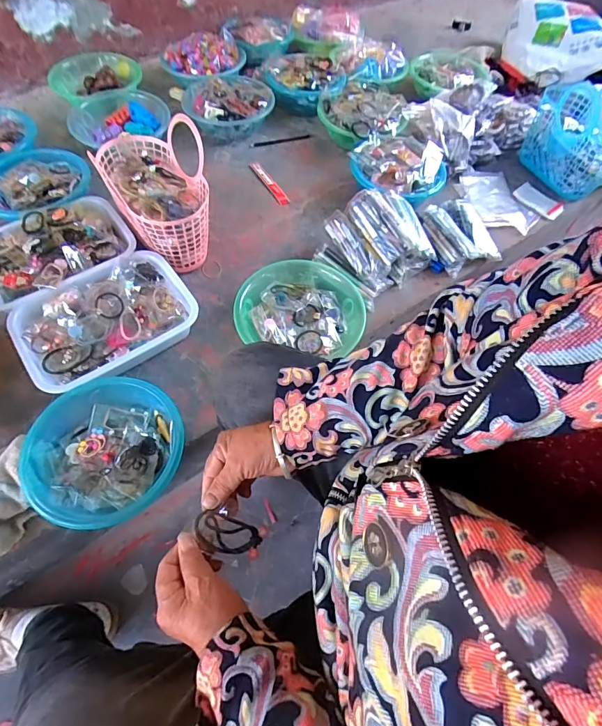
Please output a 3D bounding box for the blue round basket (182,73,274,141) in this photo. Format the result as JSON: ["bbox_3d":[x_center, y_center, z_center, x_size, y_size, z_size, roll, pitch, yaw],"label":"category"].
[{"bbox_3d":[-0.198,-0.709,1.109,0.242,0.087,0.235,-11,60,-11],"label":"blue round basket"}]

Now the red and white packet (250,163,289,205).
[{"bbox_3d":[-0.082,-0.457,1.012,0.022,0.015,0.175,-25,65,-17],"label":"red and white packet"}]

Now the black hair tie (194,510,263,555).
[{"bbox_3d":[-0.075,0.177,0.415,0.071,0.006,0.034,23,52,-14],"label":"black hair tie"}]

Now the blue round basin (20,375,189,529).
[{"bbox_3d":[-0.301,0.139,0.625,0.211,0.082,0.218,2,58,-3],"label":"blue round basin"}]

